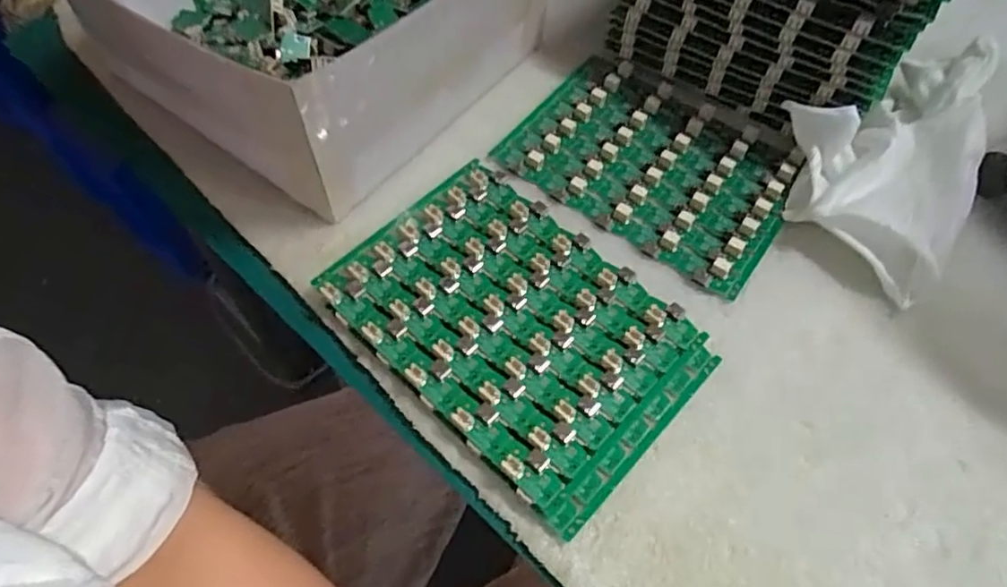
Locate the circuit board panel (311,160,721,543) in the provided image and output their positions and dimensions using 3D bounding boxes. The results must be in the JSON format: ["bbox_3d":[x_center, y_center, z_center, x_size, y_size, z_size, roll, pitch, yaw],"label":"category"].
[{"bbox_3d":[0.007,0.013,0.297,0.168,0.015,0.117,39,66,18],"label":"circuit board panel"}]

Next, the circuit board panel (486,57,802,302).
[{"bbox_3d":[0.091,-0.080,0.360,0.153,0.008,0.122,32,64,15],"label":"circuit board panel"}]

